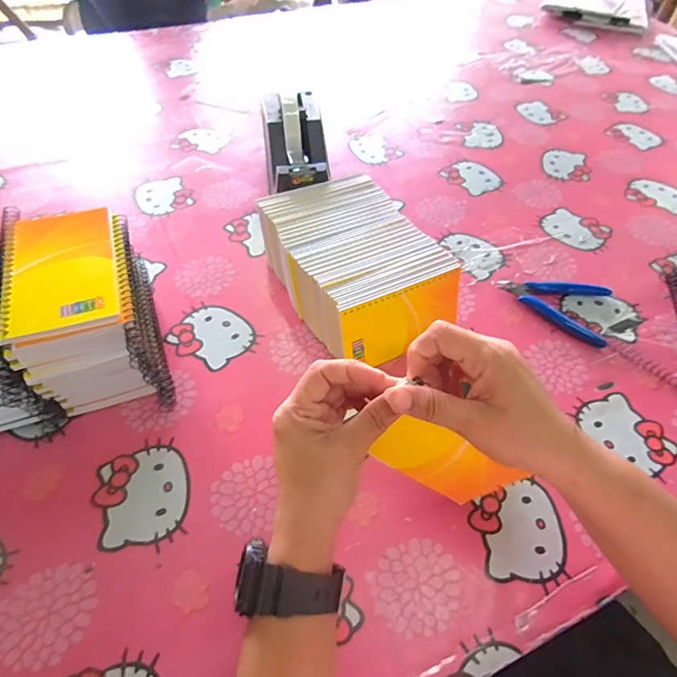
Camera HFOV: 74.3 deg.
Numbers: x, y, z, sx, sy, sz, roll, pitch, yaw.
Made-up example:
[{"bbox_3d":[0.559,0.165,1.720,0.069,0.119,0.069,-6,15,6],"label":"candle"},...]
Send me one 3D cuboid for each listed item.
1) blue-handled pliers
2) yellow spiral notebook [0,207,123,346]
[{"bbox_3d":[0.239,-0.040,0.500,0.117,0.012,0.081,17,54,10],"label":"blue-handled pliers"},{"bbox_3d":[-0.224,-0.060,0.360,0.084,0.010,0.138,-15,55,-13],"label":"yellow spiral notebook"}]

